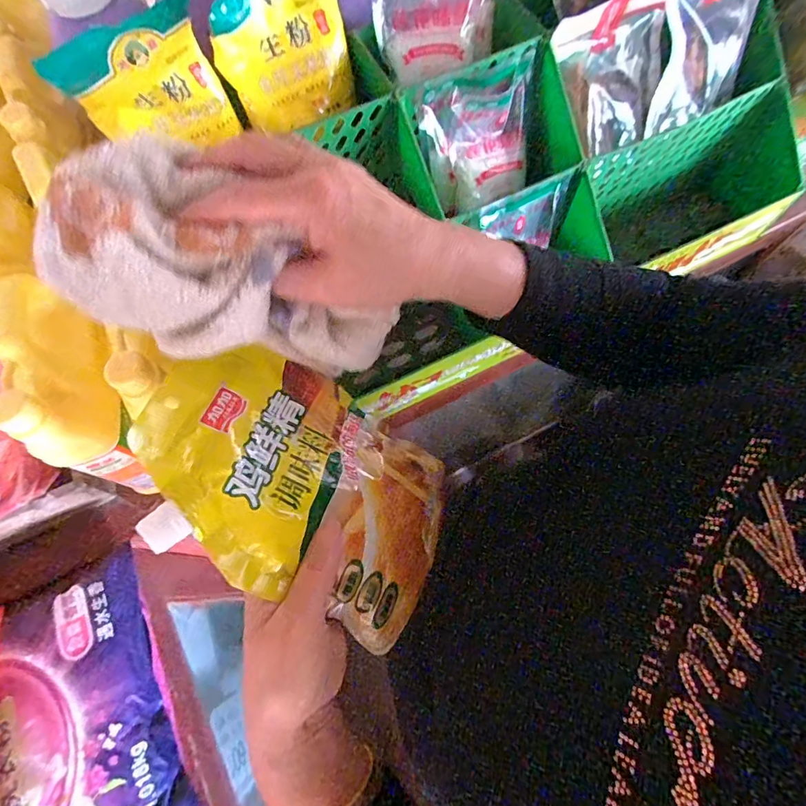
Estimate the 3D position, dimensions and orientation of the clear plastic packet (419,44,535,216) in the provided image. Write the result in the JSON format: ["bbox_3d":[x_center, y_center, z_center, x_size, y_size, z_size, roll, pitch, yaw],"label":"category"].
[{"bbox_3d":[0.084,-0.256,0.483,0.120,0.141,0.045,-18,39,-6],"label":"clear plastic packet"}]

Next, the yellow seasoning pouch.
[{"bbox_3d":[-0.058,0.051,0.301,0.203,0.020,0.135,35,56,-22],"label":"yellow seasoning pouch"}]

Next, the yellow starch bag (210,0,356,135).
[{"bbox_3d":[-0.108,-0.330,0.433,0.122,0.134,0.040,-24,41,-12],"label":"yellow starch bag"}]

